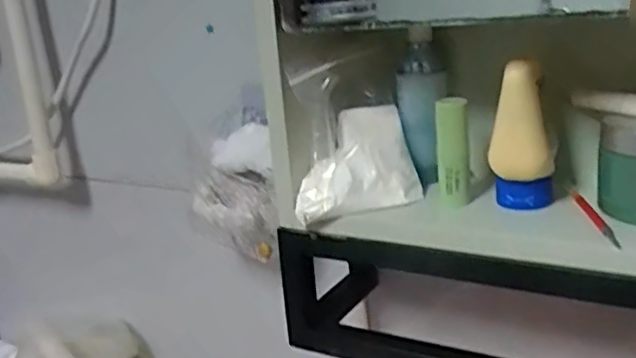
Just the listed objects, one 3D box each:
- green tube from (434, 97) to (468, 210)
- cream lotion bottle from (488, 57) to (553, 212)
[{"bbox_3d":[0.092,-0.016,0.456,0.020,0.076,0.016,0,19,14],"label":"green tube"},{"bbox_3d":[0.132,-0.027,0.429,0.030,0.098,0.031,10,24,37],"label":"cream lotion bottle"}]

